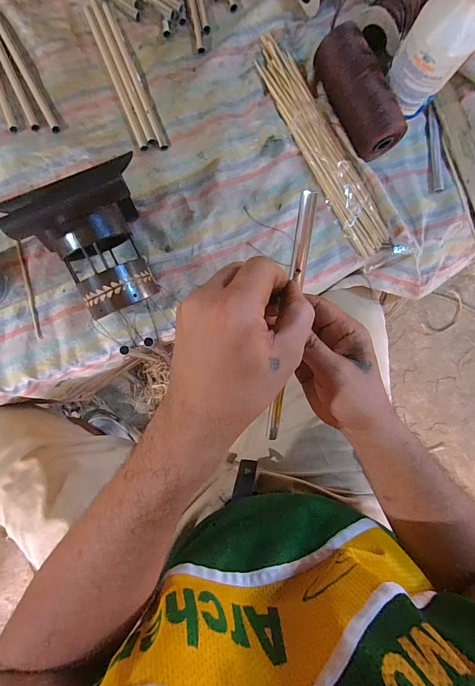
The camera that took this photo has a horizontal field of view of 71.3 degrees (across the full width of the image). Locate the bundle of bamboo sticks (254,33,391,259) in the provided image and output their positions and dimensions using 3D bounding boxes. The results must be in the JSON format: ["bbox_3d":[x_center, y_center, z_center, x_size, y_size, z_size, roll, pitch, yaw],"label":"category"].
[{"bbox_3d":[0.115,-0.271,0.454,0.057,0.022,0.321,-26,84,-6],"label":"bundle of bamboo sticks"}]

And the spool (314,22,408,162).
[{"bbox_3d":[0.158,-0.329,0.437,0.052,0.053,0.164,-24,84,-6],"label":"spool"}]

